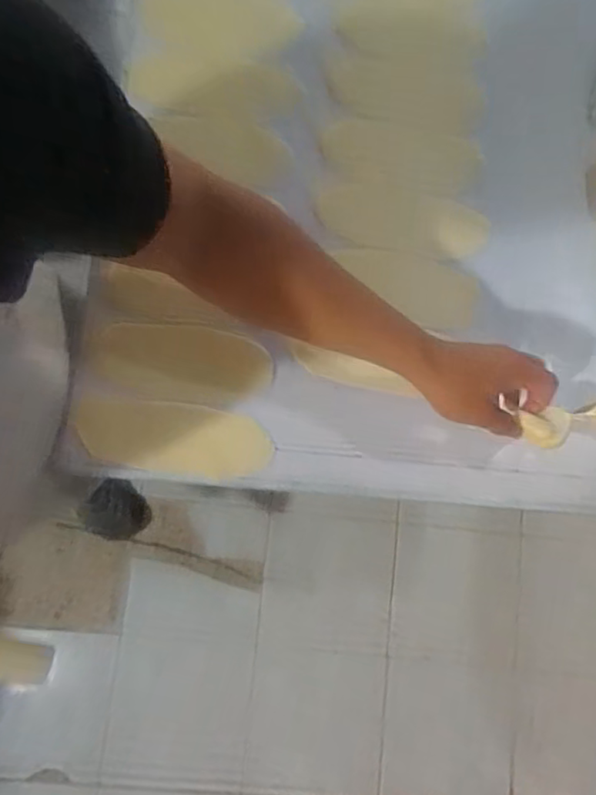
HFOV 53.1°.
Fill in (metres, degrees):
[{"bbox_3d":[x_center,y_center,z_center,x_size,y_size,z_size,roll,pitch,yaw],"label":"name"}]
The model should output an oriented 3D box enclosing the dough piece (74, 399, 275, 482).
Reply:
[{"bbox_3d":[-0.126,0.042,0.608,0.193,0.014,0.070,10,82,1],"label":"dough piece"}]

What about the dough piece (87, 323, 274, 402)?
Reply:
[{"bbox_3d":[-0.121,-0.037,0.617,0.183,0.009,0.071,8,82,0],"label":"dough piece"}]

